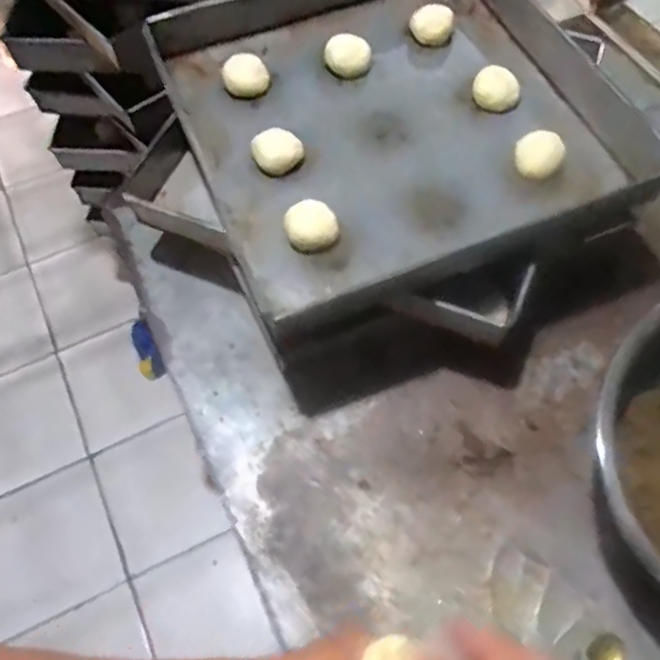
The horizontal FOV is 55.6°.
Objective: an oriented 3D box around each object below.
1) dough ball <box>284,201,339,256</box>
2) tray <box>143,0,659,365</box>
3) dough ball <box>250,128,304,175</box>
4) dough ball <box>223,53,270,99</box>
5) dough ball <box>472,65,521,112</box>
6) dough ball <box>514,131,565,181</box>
[{"bbox_3d":[-0.019,-0.108,0.671,0.054,0.040,0.051,-1,62,2],"label":"dough ball"},{"bbox_3d":[0.072,-0.263,0.742,0.470,0.061,0.514,-22,63,-8],"label":"tray"},{"bbox_3d":[-0.061,-0.205,0.720,0.055,0.031,0.045,-27,64,-10],"label":"dough ball"},{"bbox_3d":[-0.104,-0.315,0.778,0.054,0.027,0.053,-1,62,2],"label":"dough ball"},{"bbox_3d":[0.202,-0.293,0.762,0.054,0.028,0.050,-1,62,2],"label":"dough ball"},{"bbox_3d":[0.237,-0.199,0.711,0.051,0.033,0.042,20,65,13],"label":"dough ball"}]

